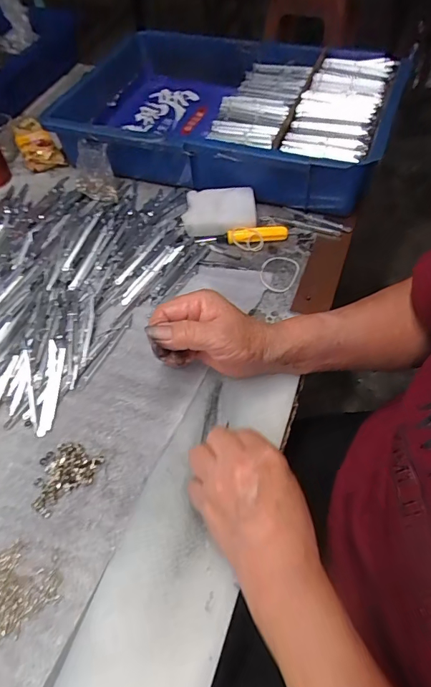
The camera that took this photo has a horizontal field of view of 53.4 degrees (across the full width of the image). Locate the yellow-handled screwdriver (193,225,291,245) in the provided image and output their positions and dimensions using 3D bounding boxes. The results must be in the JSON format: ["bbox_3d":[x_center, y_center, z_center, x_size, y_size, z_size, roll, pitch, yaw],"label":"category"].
[{"bbox_3d":[0.031,-0.128,0.505,0.107,0.018,0.016,0,55,1],"label":"yellow-handled screwdriver"}]

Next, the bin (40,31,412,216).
[{"bbox_3d":[0.012,-0.321,0.598,0.412,0.093,0.280,15,57,12],"label":"bin"}]

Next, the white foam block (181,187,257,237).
[{"bbox_3d":[0.004,-0.161,0.523,0.087,0.029,0.054,-7,55,-3],"label":"white foam block"}]

